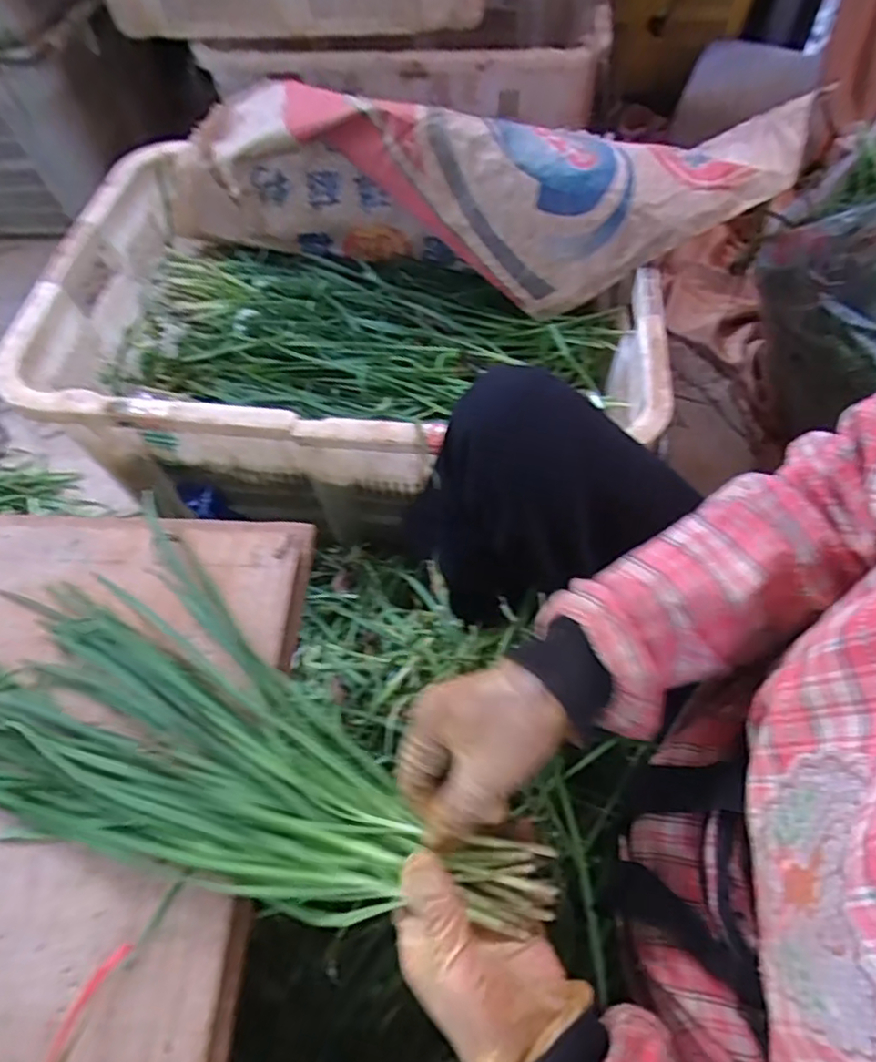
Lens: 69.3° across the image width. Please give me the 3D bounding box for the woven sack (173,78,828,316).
[{"bbox_3d":[0.031,-0.452,0.806,0.753,0.180,0.278,13,62,11],"label":"woven sack"}]

